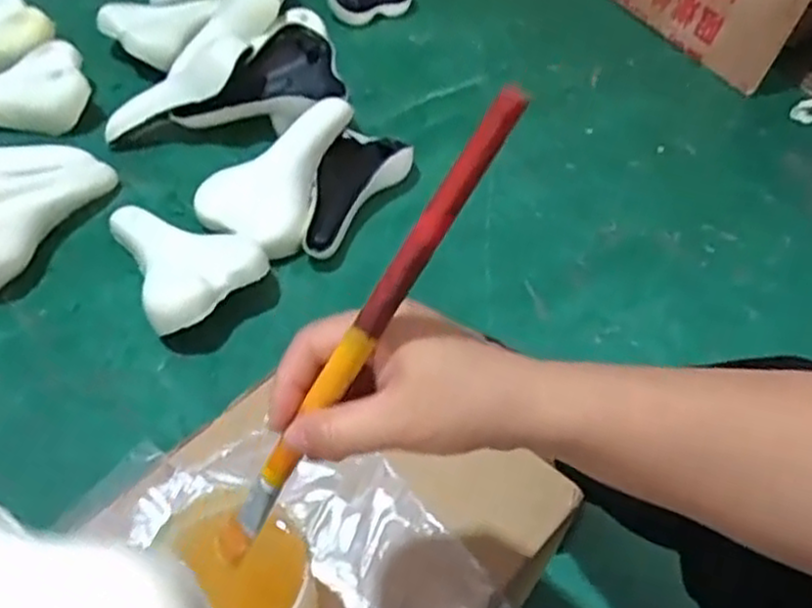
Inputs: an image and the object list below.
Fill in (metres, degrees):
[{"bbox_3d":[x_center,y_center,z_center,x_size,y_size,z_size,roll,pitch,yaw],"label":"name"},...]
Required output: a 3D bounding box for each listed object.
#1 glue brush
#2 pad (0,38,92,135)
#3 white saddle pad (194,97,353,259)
[{"bbox_3d":[-0.027,0.029,0.330,0.014,0.280,0.012,0,42,-45],"label":"glue brush"},{"bbox_3d":[-0.593,-0.312,1.108,0.220,0.092,0.114,-16,53,-16],"label":"pad"},{"bbox_3d":[-0.189,-0.194,1.023,0.159,0.044,0.250,18,73,3],"label":"white saddle pad"}]

